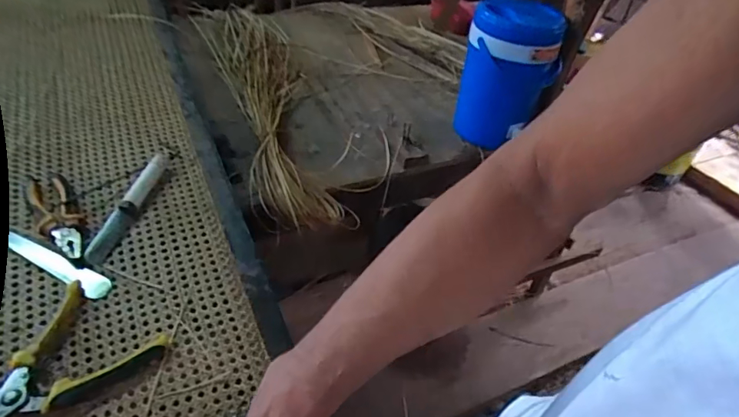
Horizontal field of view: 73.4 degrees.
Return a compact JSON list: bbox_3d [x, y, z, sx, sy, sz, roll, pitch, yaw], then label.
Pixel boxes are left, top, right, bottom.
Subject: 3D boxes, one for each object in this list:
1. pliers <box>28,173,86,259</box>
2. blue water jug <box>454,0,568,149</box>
[{"bbox_3d":[-0.396,0.006,0.630,0.047,0.025,0.146,-23,48,-31],"label":"pliers"},{"bbox_3d":[0.267,-0.262,0.973,0.156,0.240,0.150,-9,42,-18],"label":"blue water jug"}]

